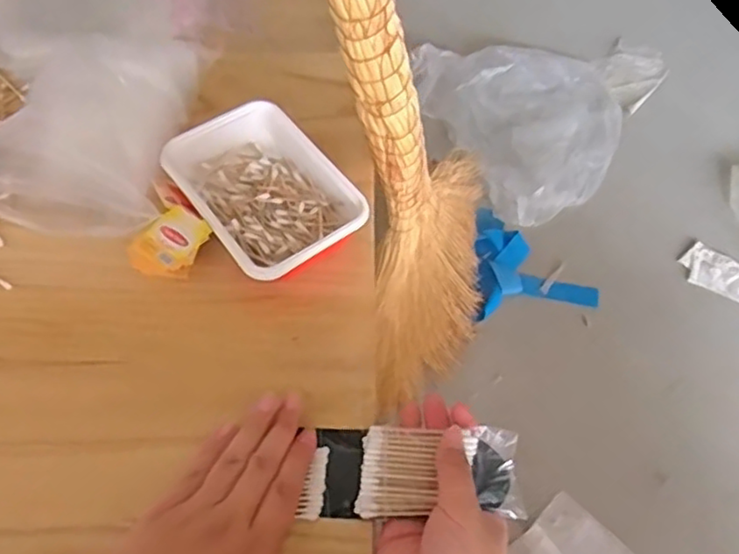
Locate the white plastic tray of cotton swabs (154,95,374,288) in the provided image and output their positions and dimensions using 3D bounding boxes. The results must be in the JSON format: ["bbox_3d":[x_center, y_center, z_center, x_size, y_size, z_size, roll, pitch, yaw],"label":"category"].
[{"bbox_3d":[-0.085,-0.075,0.560,0.120,0.034,0.172,-31,63,-20],"label":"white plastic tray of cotton swabs"}]

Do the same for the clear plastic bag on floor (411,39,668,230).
[{"bbox_3d":[0.384,-0.358,1.350,0.521,0.041,0.453,-24,60,-16],"label":"clear plastic bag on floor"}]

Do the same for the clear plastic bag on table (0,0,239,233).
[{"bbox_3d":[-0.282,-0.211,0.642,0.275,0.069,0.375,-2,57,-3],"label":"clear plastic bag on table"}]

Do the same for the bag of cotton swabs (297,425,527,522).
[{"bbox_3d":[0.027,0.129,0.441,0.140,0.013,0.062,-4,57,2],"label":"bag of cotton swabs"}]

